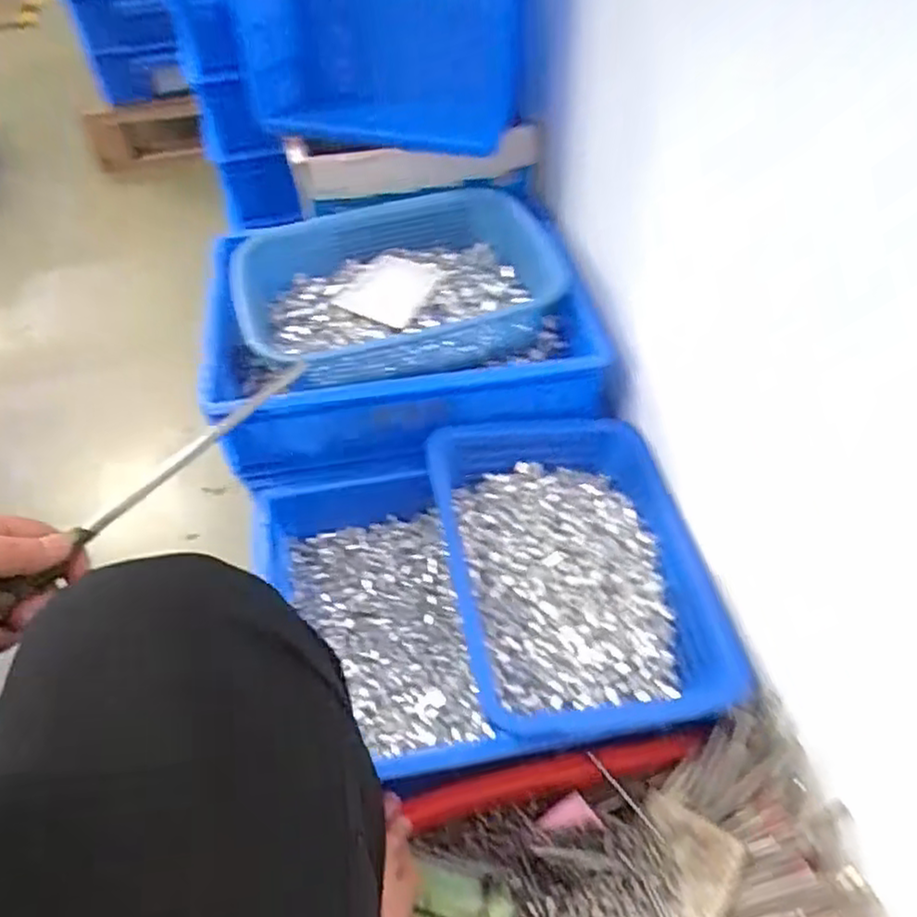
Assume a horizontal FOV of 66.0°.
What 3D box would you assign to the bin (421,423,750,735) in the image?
[{"bbox_3d":[0.117,0.101,0.675,0.231,0.079,0.313,-11,51,-7],"label":"bin"}]

